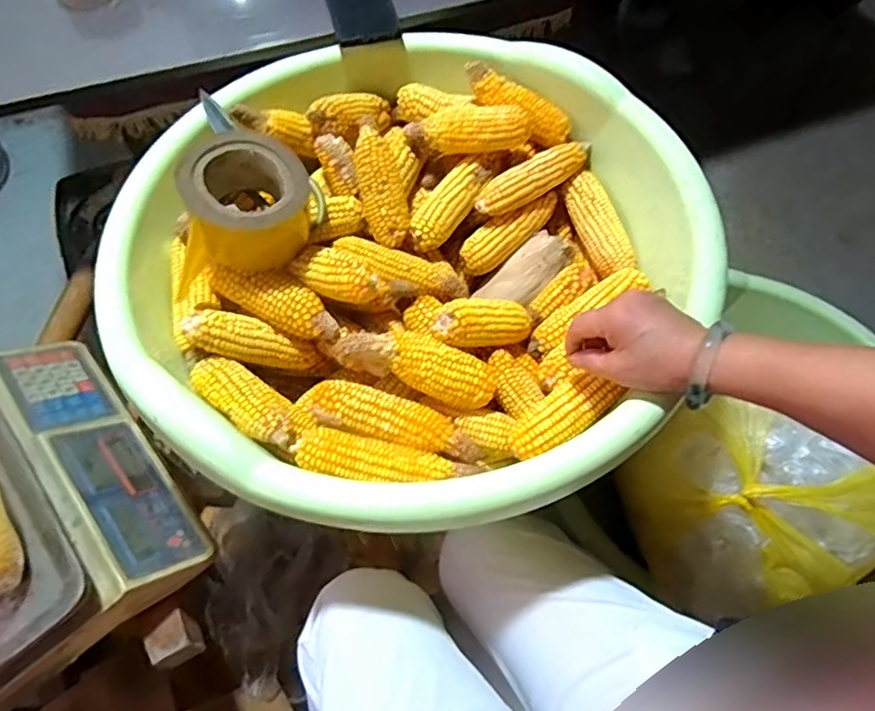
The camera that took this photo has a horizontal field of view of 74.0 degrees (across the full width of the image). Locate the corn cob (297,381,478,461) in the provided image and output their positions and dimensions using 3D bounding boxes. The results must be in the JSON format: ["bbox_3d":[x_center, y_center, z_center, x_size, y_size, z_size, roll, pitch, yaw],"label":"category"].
[{"bbox_3d":[-0.046,0.060,0.539,0.163,0.039,0.041,11,60,9],"label":"corn cob"}]

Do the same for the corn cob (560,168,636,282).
[{"bbox_3d":[0.178,-0.148,0.654,0.046,0.041,0.127,-16,60,-7],"label":"corn cob"}]

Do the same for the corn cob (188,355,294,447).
[{"bbox_3d":[-0.172,0.039,0.534,0.116,0.037,0.045,34,66,21],"label":"corn cob"}]

